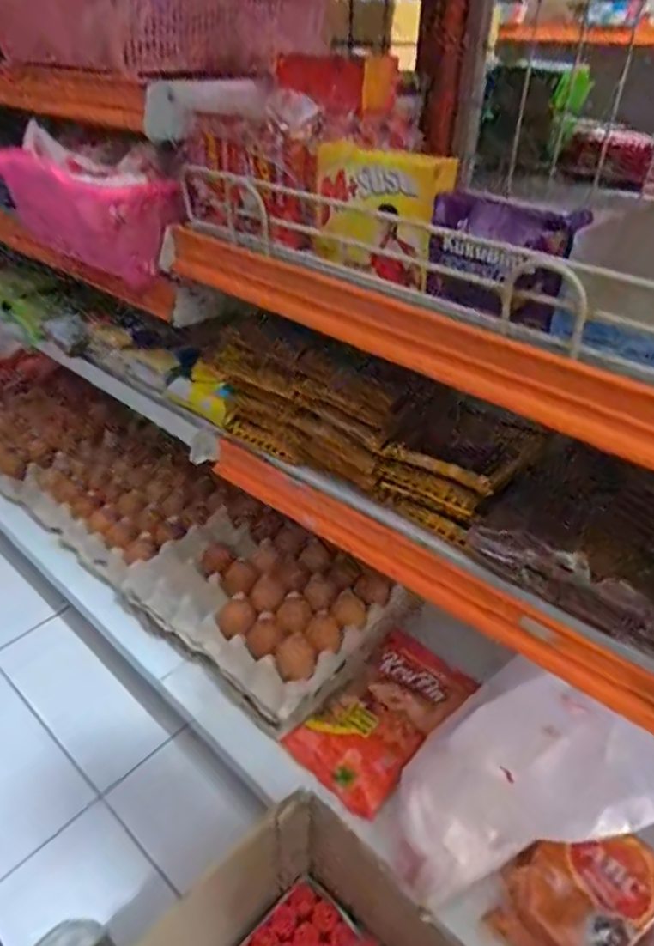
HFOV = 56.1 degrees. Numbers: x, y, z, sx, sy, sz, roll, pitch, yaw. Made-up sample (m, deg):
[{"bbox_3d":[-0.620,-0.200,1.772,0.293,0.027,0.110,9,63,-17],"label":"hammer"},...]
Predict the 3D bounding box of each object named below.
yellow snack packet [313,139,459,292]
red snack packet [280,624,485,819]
[{"bbox_3d":[0.031,-0.165,0.390,0.025,0.071,0.101,-27,44,-33],"label":"yellow snack packet"},{"bbox_3d":[0.067,0.268,0.692,0.119,0.043,0.206,30,45,34],"label":"red snack packet"}]

